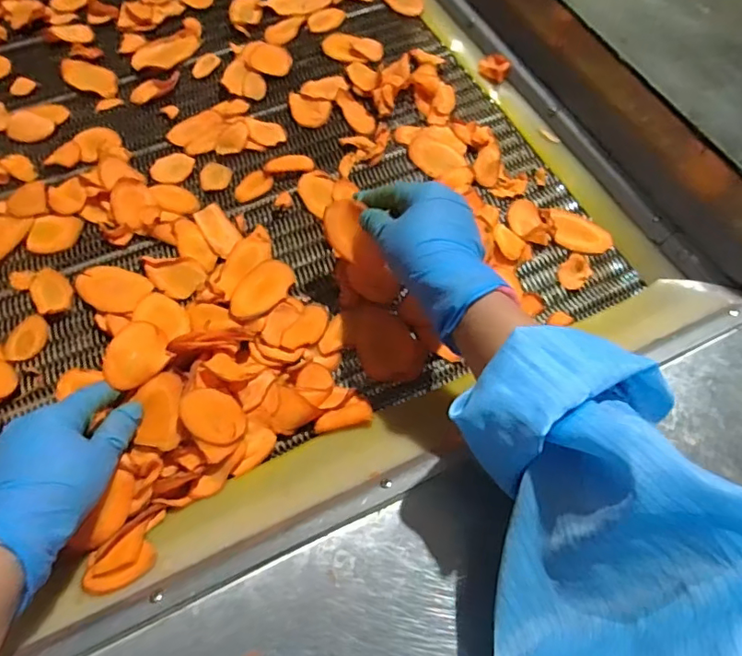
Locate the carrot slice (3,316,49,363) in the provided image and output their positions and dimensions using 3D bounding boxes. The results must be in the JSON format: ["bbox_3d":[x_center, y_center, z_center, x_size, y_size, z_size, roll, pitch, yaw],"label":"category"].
[{"bbox_3d":[-0.296,0.010,0.459,0.030,0.005,0.042,10,64,3],"label":"carrot slice"}]

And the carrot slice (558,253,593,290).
[{"bbox_3d":[0.191,-0.052,0.494,0.035,0.005,0.027,-39,71,-19],"label":"carrot slice"}]

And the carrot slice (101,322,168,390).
[{"bbox_3d":[-0.180,0.020,0.412,0.040,0.016,0.056,12,64,4],"label":"carrot slice"}]

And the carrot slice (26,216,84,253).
[{"bbox_3d":[-0.298,-0.090,0.503,0.050,0.008,0.034,-25,67,-14],"label":"carrot slice"}]

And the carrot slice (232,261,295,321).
[{"bbox_3d":[-0.097,-0.036,0.474,0.040,0.010,0.070,32,67,13],"label":"carrot slice"}]

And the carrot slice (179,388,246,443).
[{"bbox_3d":[-0.117,0.066,0.398,0.053,0.004,0.038,30,56,-38],"label":"carrot slice"}]

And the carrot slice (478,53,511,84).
[{"bbox_3d":[0.141,-0.292,0.602,0.038,0.012,0.029,42,104,26],"label":"carrot slice"}]

